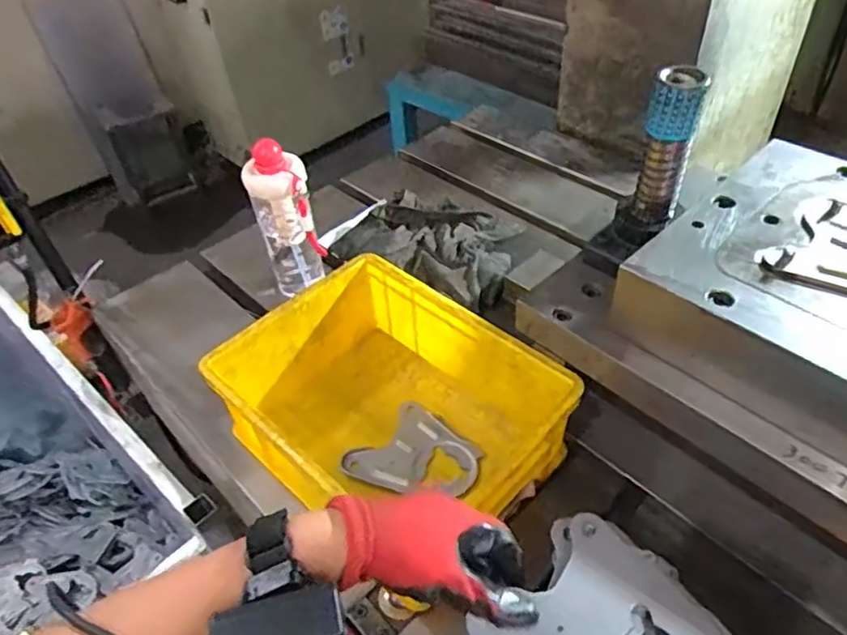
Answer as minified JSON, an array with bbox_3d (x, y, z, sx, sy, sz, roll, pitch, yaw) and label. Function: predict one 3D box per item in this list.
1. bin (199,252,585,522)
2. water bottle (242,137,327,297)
[{"bbox_3d":[-0.047,0.107,0.712,0.390,0.157,0.259,30,54,31],"label":"bin"},{"bbox_3d":[-0.194,-0.133,0.877,0.075,0.229,0.076,-19,45,-14],"label":"water bottle"}]

